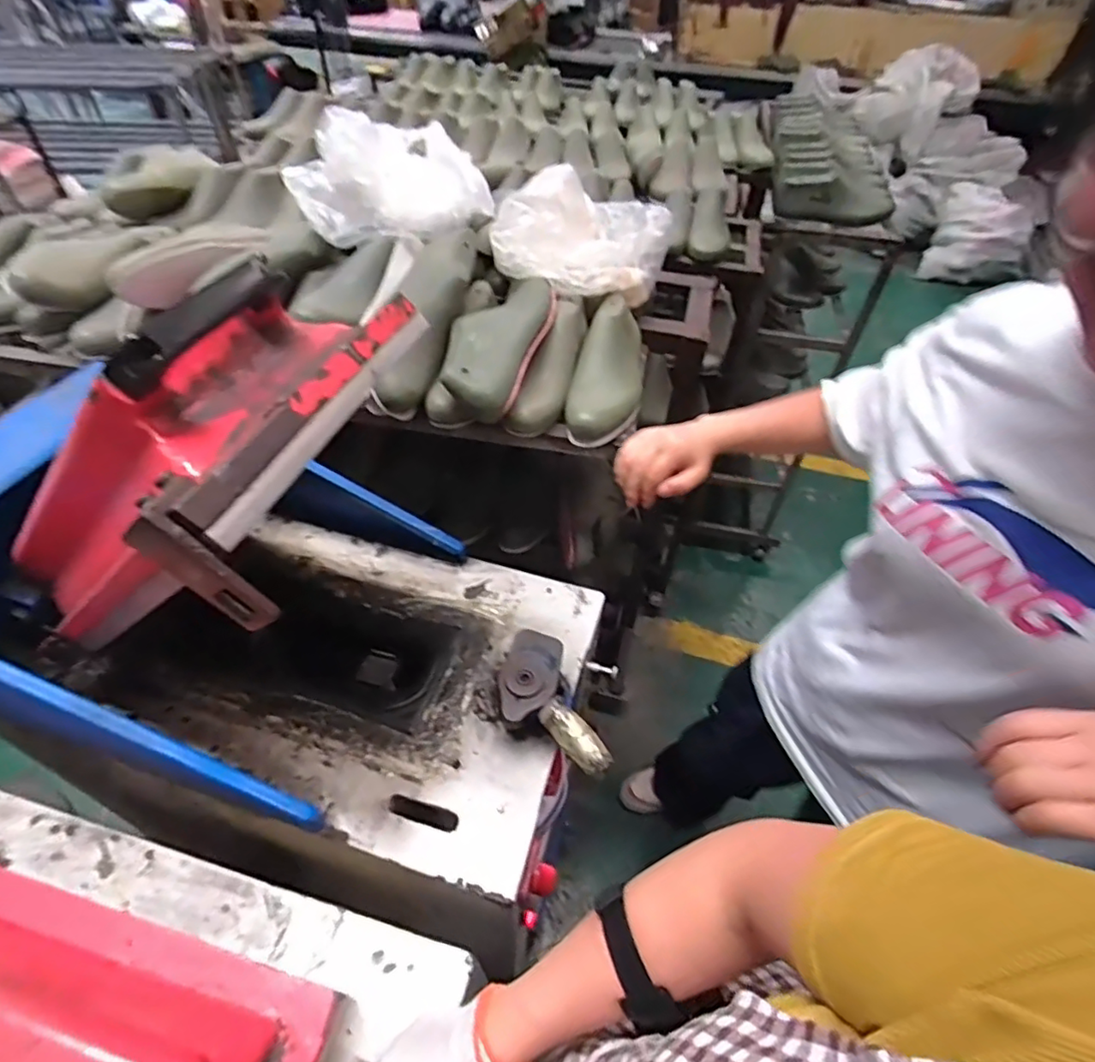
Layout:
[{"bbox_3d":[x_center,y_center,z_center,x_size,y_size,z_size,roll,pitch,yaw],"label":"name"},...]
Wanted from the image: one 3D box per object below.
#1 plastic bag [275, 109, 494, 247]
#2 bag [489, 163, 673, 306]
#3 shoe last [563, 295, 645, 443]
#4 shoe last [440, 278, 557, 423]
[{"bbox_3d":[-0.218,-0.482,0.798,0.273,0.123,0.135,-7,49,-9],"label":"plastic bag"},{"bbox_3d":[0.057,-0.434,0.879,0.211,0.153,0.268,17,49,12],"label":"bag"},{"bbox_3d":[0.087,-0.221,0.795,0.091,0.078,0.262,12,61,7],"label":"shoe last"},{"bbox_3d":[-0.059,-0.246,0.765,0.098,0.068,0.239,16,49,11],"label":"shoe last"}]

